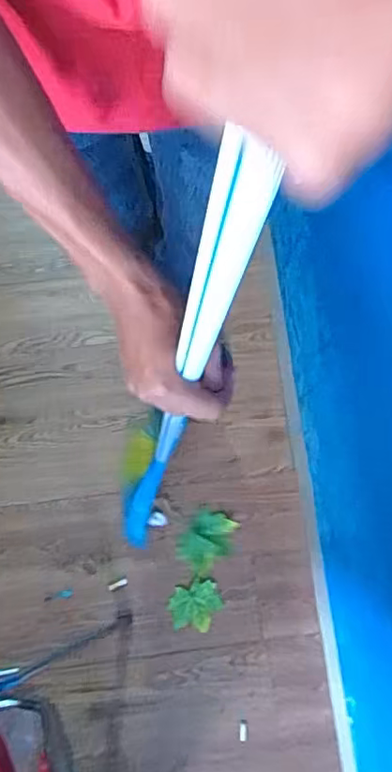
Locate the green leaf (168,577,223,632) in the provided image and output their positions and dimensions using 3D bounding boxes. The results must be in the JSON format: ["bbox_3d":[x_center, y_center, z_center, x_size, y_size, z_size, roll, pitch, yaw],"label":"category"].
[{"bbox_3d":[-0.002,0.459,1.172,0.105,0.012,0.105,12,79,1],"label":"green leaf"}]

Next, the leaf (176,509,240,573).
[{"bbox_3d":[0.026,0.332,1.204,0.100,0.010,0.127,33,80,5],"label":"leaf"}]

